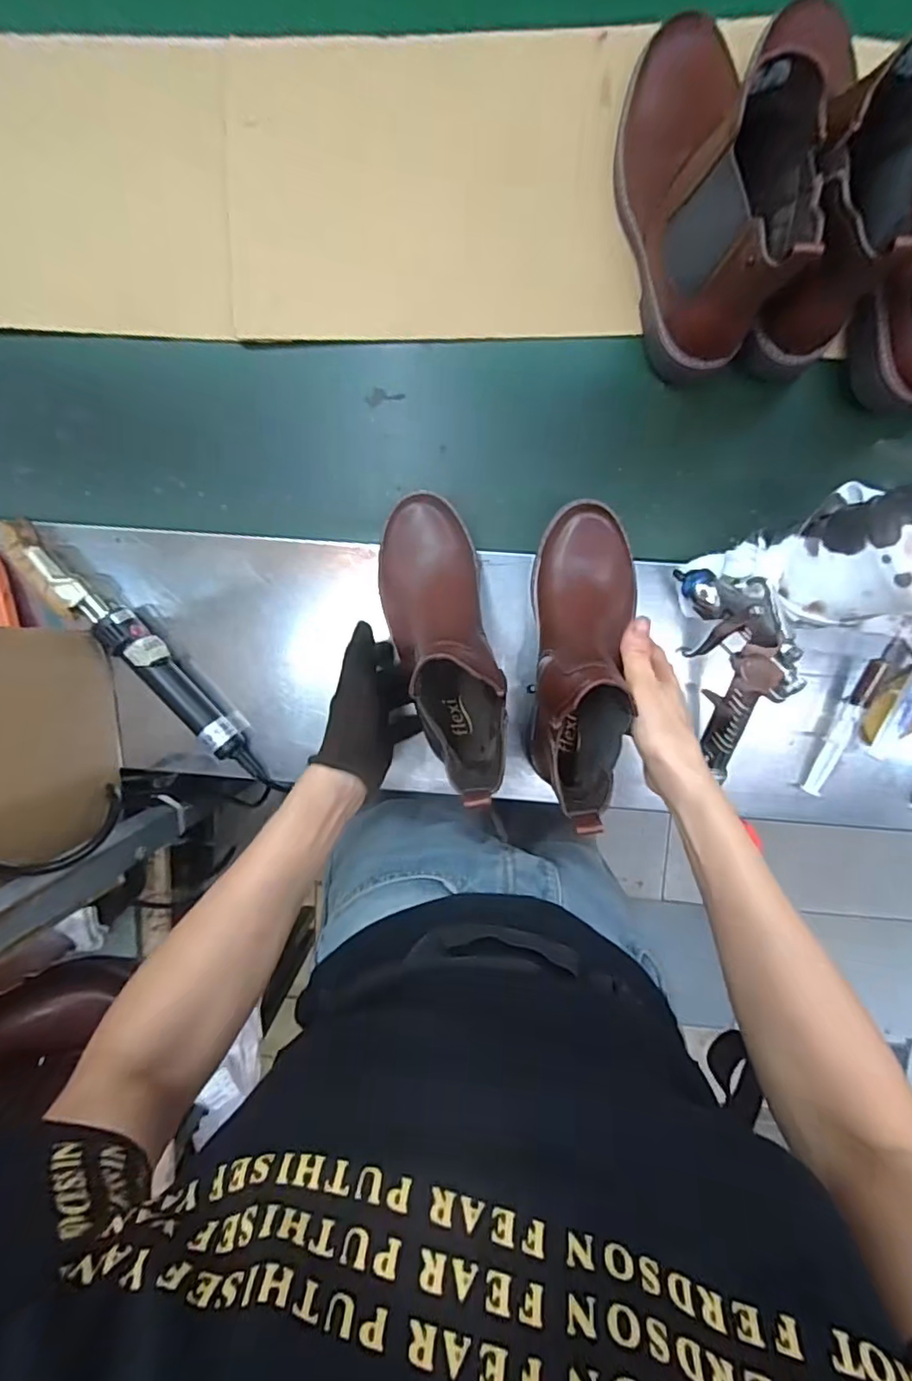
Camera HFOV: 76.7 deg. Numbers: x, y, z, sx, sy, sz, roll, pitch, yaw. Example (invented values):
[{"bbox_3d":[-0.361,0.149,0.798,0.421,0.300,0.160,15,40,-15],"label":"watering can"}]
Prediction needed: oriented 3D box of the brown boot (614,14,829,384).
[{"bbox_3d":[0.192,-0.385,0.441,0.083,0.166,0.234,-14,95,4],"label":"brown boot"}]

